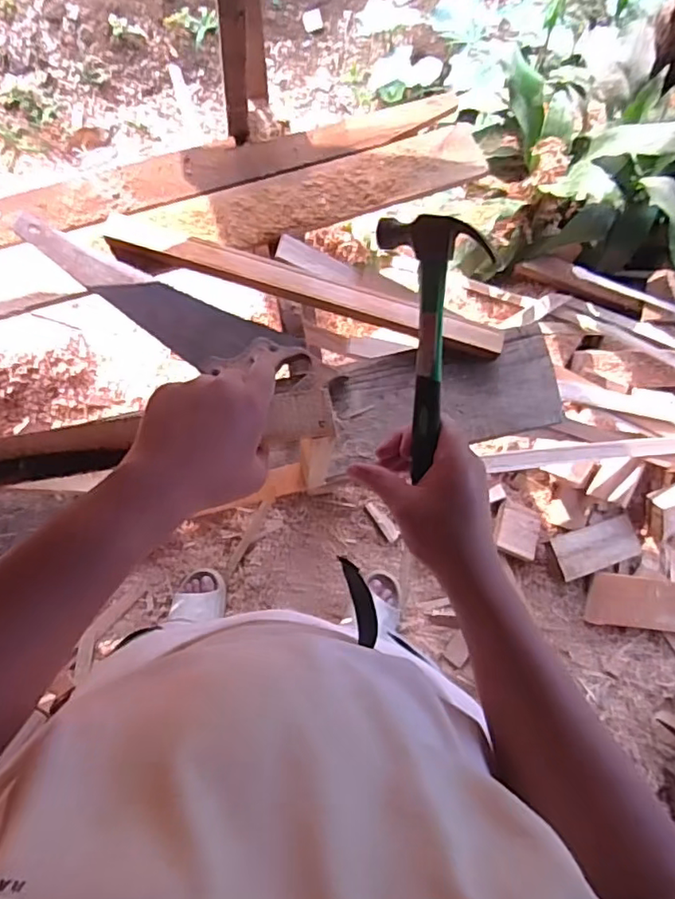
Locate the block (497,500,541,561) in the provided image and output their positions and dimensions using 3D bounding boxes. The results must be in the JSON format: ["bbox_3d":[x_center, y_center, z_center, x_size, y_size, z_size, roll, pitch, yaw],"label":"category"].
[{"bbox_3d":[0.437,0.194,1.411,0.103,0.022,0.123,18,76,-10],"label":"block"}]

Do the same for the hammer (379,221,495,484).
[{"bbox_3d":[0.072,-0.078,0.456,0.074,0.030,0.194,-1,103,-3],"label":"hammer"}]

